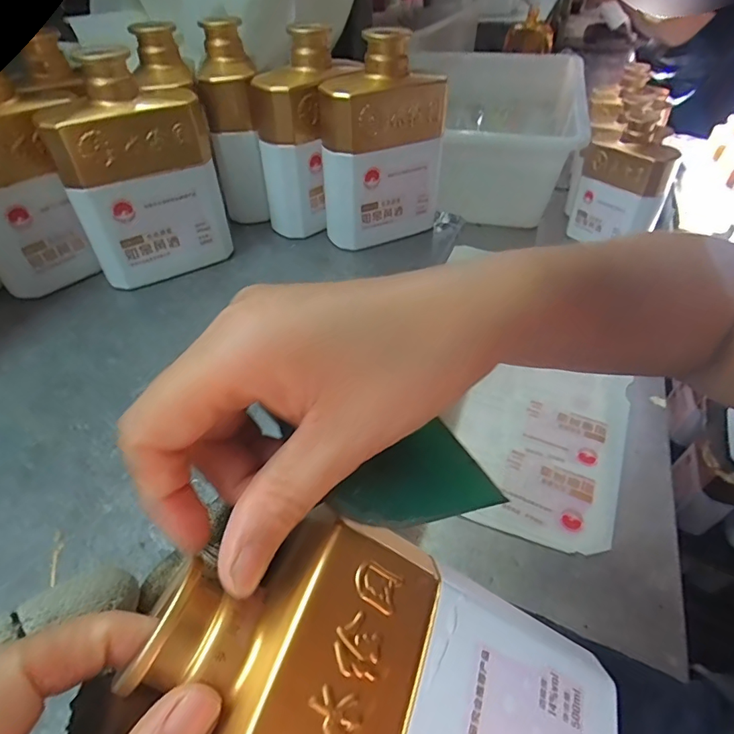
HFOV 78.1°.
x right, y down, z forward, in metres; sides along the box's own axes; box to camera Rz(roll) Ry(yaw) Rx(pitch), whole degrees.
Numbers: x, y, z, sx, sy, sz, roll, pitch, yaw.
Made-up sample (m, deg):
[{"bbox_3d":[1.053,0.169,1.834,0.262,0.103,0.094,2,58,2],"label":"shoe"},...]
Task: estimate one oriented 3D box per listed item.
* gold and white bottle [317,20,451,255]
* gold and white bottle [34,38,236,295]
[{"bbox_3d":[0.015,-0.194,0.410,0.112,0.164,0.057,-23,51,-23],"label":"gold and white bottle"},{"bbox_3d":[-0.186,-0.155,0.368,0.104,0.163,0.058,-23,51,-23],"label":"gold and white bottle"}]

